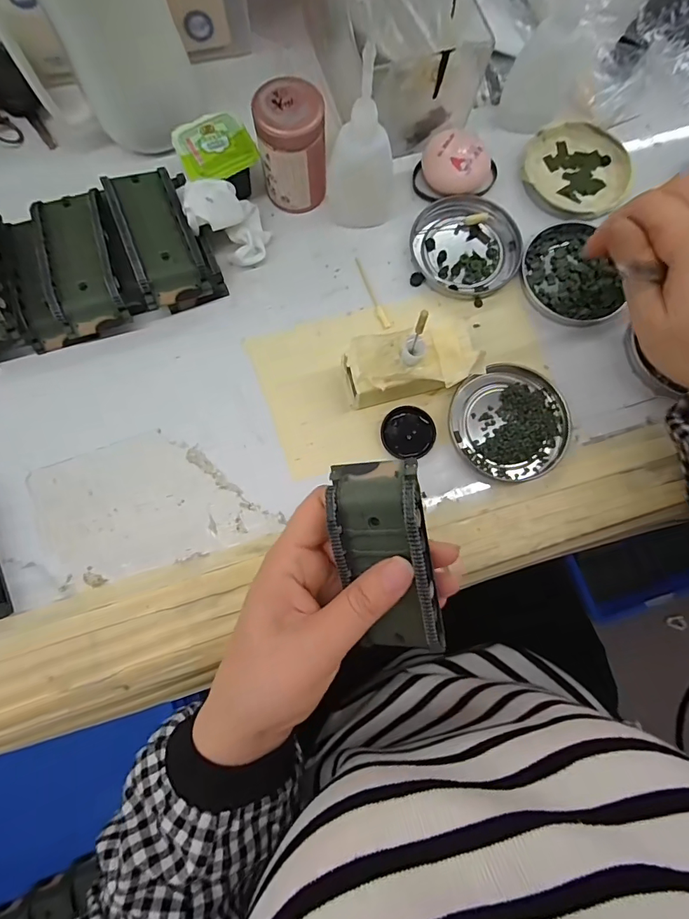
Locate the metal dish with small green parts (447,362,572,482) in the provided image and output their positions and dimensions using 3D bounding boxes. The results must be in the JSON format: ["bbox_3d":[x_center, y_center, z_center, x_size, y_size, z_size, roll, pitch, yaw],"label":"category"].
[{"bbox_3d":[0.111,-0.025,0.296,0.075,0.009,0.078,0,78,-1],"label":"metal dish with small green parts"}]

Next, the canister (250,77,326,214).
[{"bbox_3d":[-0.035,-0.210,0.298,0.044,0.068,0.040,-3,78,-2],"label":"canister"}]

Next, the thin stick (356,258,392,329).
[{"bbox_3d":[0.019,-0.120,0.315,0.006,0.004,0.059,-23,80,-6],"label":"thin stick"}]

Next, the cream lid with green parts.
[{"bbox_3d":[0.176,-0.219,0.335,0.078,0.011,0.076,0,78,-1],"label":"cream lid with green parts"}]

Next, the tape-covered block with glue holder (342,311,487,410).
[{"bbox_3d":[0.043,-0.061,0.276,0.087,0.057,0.046,-12,79,-4],"label":"tape-covered block with glue holder"}]

